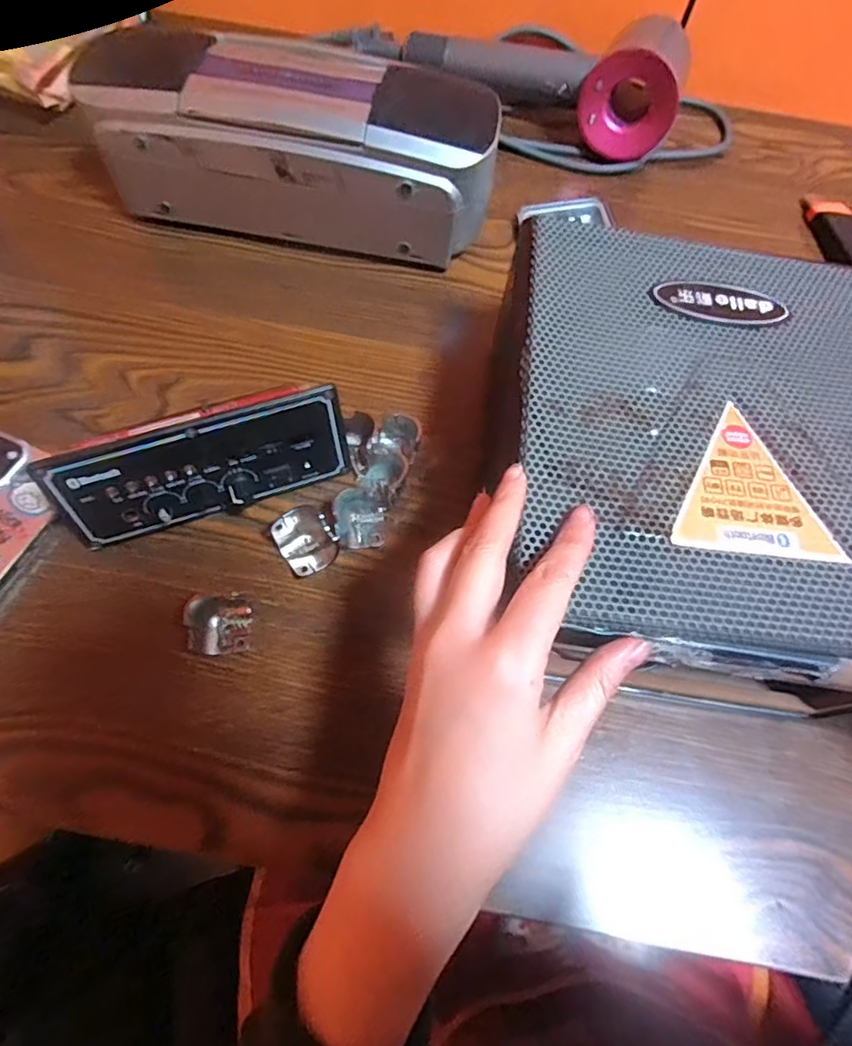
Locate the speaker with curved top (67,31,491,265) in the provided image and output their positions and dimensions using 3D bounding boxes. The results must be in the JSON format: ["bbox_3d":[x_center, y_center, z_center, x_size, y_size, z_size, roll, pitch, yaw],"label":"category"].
[{"bbox_3d":[-0.085,-0.263,0.407,0.267,0.100,0.105,9,63,0],"label":"speaker with curved top"}]

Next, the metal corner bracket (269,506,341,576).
[{"bbox_3d":[-0.067,0.009,0.318,0.028,0.023,0.036,-33,71,-18],"label":"metal corner bracket"}]

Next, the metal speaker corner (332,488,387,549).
[{"bbox_3d":[-0.038,-0.003,0.326,0.028,0.022,0.028,2,64,-3],"label":"metal speaker corner"}]

